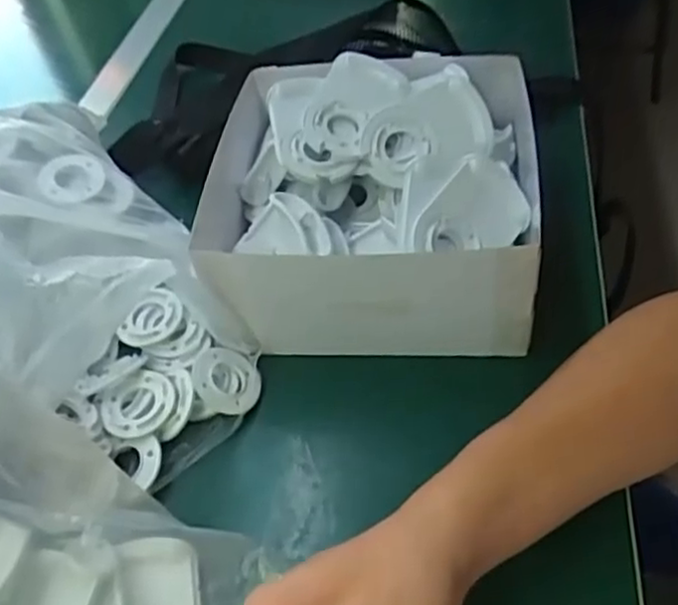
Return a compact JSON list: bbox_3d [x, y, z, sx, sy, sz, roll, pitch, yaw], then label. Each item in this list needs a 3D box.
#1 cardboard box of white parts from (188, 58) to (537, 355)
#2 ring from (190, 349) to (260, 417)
[{"bbox_3d":[0.023,-0.069,0.479,0.201,0.109,0.201,0,47,9],"label":"cardboard box of white parts"},{"bbox_3d":[-0.069,0.049,0.437,0.042,0.012,0.037,22,50,-6],"label":"ring"}]

